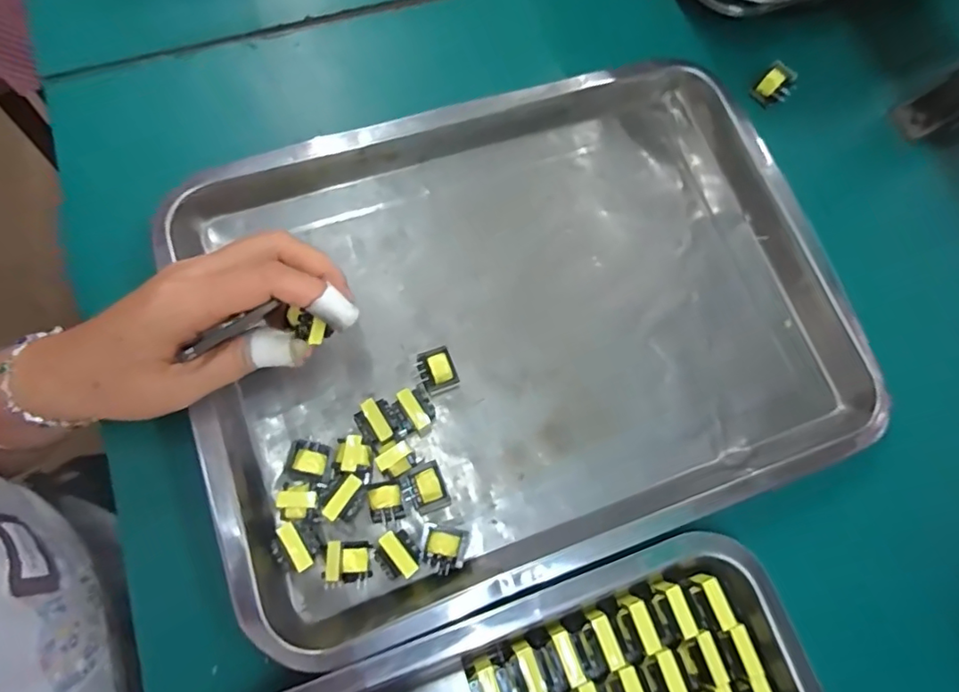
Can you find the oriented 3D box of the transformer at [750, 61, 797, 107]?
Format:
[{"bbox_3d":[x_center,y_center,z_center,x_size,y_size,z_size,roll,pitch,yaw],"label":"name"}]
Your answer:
[{"bbox_3d":[0.208,-0.183,0.384,0.024,0.023,0.015,33,74,8],"label":"transformer"}]

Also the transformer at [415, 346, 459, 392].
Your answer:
[{"bbox_3d":[-0.025,0.014,0.315,0.020,0.019,0.023,-20,75,-8],"label":"transformer"}]

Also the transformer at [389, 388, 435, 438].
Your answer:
[{"bbox_3d":[-0.037,0.038,0.307,0.021,0.019,0.025,-22,75,-9],"label":"transformer"}]

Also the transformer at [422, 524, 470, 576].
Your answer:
[{"bbox_3d":[-0.018,0.108,0.287,0.022,0.021,0.023,13,73,2],"label":"transformer"}]

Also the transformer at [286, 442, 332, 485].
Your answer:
[{"bbox_3d":[-0.090,0.062,0.292,0.022,0.017,0.020,8,73,0],"label":"transformer"}]

